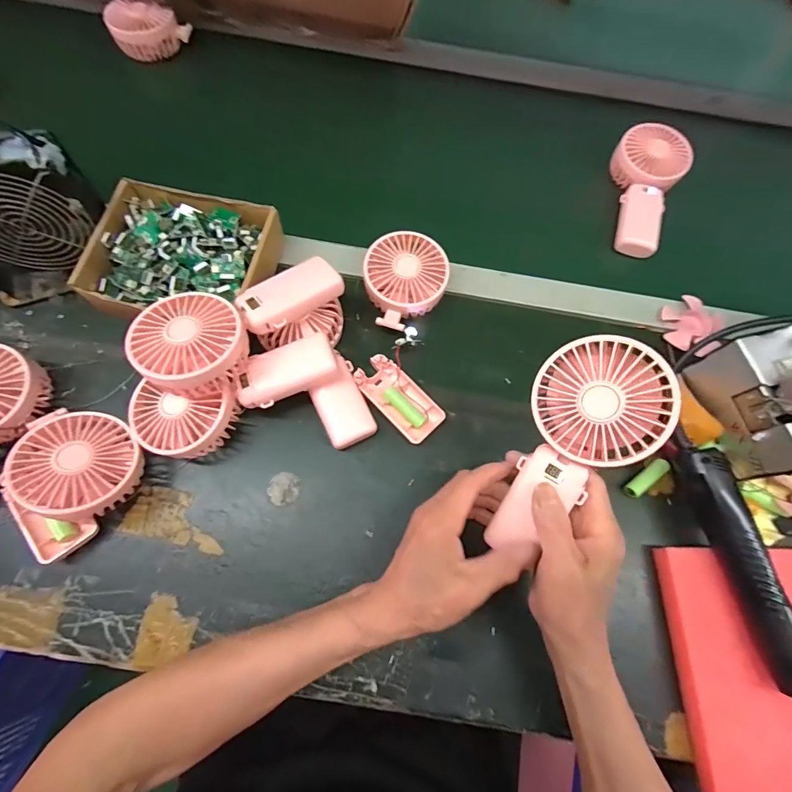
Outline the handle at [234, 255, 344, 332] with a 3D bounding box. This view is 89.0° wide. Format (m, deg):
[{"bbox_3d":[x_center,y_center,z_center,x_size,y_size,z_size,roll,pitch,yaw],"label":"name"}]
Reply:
[{"bbox_3d":[-0.096,-0.092,0.370,0.092,0.025,0.045,-36,76,-15],"label":"handle"}]

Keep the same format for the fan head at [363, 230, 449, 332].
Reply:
[{"bbox_3d":[0.010,-0.122,0.436,0.087,0.043,0.105,4,69,-2],"label":"fan head"}]

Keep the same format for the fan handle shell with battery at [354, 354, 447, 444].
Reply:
[{"bbox_3d":[0.002,0.002,0.410,0.047,0.016,0.095,-42,77,-17],"label":"fan handle shell with battery"}]

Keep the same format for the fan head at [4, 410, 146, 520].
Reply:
[{"bbox_3d":[-0.274,0.059,0.342,0.098,0.044,0.098,23,53,-7],"label":"fan head"}]

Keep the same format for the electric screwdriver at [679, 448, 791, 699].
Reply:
[{"bbox_3d":[0.304,0.156,0.346,0.030,0.043,0.218,-11,71,-8],"label":"electric screwdriver"}]

